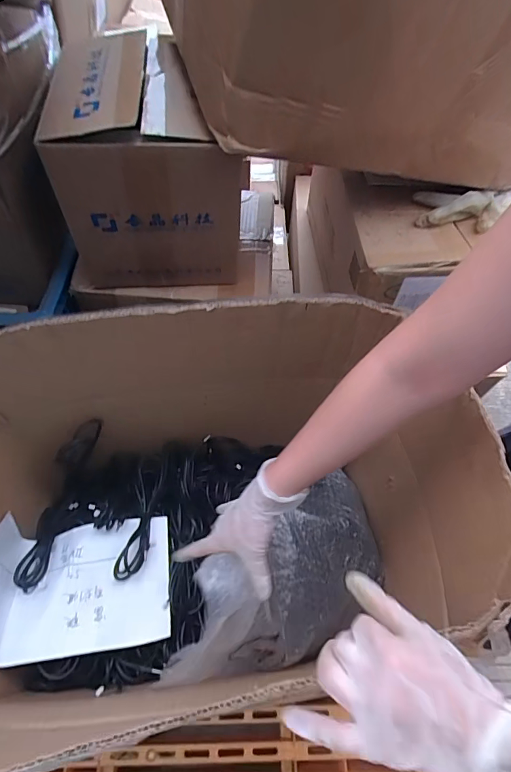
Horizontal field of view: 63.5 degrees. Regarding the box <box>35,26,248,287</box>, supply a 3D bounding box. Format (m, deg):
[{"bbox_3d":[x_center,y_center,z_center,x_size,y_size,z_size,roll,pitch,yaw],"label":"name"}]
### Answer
[{"bbox_3d":[-0.127,-0.286,0.547,0.209,0.216,0.202,0,62,-2],"label":"box"}]

